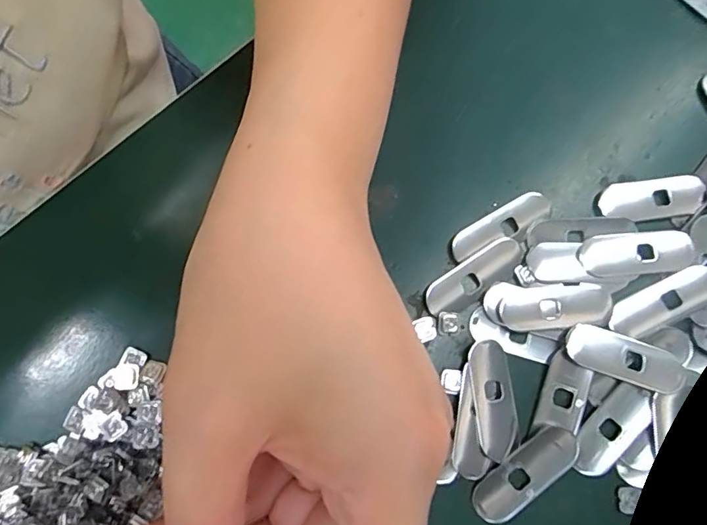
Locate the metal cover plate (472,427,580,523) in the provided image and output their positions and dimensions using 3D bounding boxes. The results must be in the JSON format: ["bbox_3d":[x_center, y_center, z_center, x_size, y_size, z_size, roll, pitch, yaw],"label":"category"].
[{"bbox_3d":[0.072,0.089,0.207,0.050,0.005,0.019,-36,83,-8],"label":"metal cover plate"}]

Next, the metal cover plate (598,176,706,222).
[{"bbox_3d":[0.140,-0.030,0.232,0.048,0.004,0.019,-7,80,-3],"label":"metal cover plate"}]

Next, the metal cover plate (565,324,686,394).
[{"bbox_3d":[0.117,0.042,0.214,0.049,0.006,0.018,21,80,2],"label":"metal cover plate"}]

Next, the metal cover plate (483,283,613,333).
[{"bbox_3d":[0.087,0.021,0.220,0.055,0.004,0.020,3,79,-1],"label":"metal cover plate"}]

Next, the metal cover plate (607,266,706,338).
[{"bbox_3d":[0.138,0.018,0.220,0.051,0.004,0.017,-26,81,-6],"label":"metal cover plate"}]

